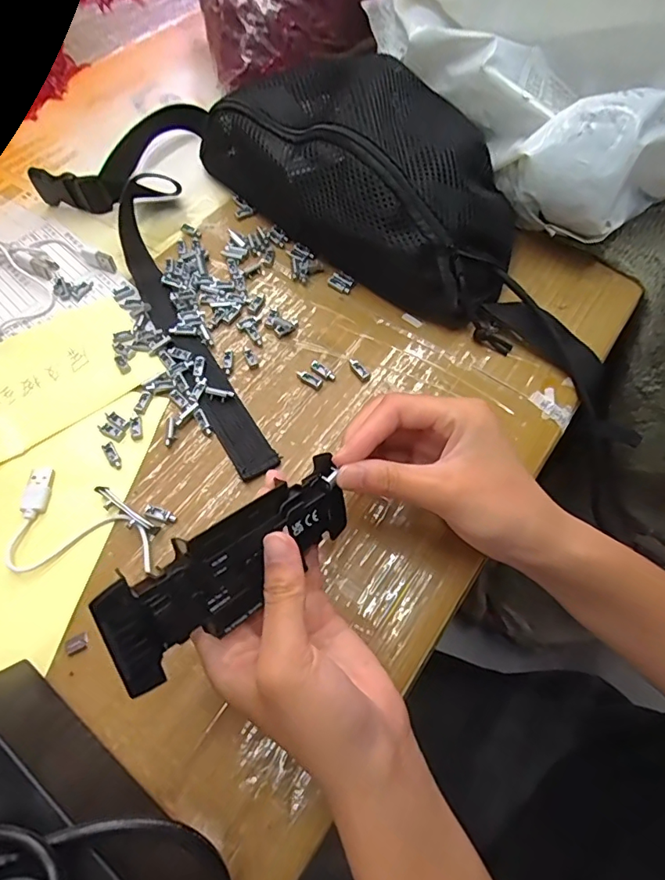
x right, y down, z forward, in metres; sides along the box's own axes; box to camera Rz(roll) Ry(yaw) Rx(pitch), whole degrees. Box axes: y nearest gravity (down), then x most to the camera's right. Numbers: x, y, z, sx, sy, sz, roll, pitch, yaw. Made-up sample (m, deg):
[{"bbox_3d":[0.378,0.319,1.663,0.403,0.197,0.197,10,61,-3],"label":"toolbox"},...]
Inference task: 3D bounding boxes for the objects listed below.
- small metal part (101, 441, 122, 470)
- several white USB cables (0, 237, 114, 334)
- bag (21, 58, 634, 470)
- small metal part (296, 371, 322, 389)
[{"bbox_3d":[-0.134,0.009,0.302,0.007,0.004,0.020,-31,65,-16],"label":"small metal part"},{"bbox_3d":[-0.247,-0.129,0.371,0.111,0.014,0.119,40,68,20],"label":"several white USB cables"},{"bbox_3d":[-0.007,-0.155,0.344,0.270,0.089,0.414,-29,65,-15],"label":"bag"},{"bbox_3d":[-0.016,-0.041,0.329,0.018,0.005,0.006,34,66,18],"label":"small metal part"}]

